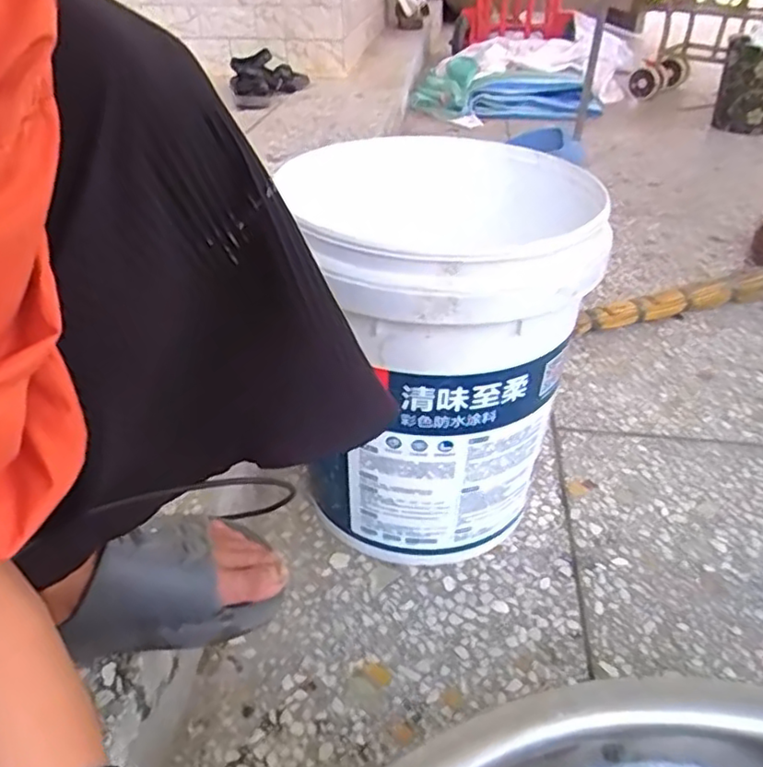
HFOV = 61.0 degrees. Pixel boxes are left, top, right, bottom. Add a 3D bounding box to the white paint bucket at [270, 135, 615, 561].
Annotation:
[{"bbox_3d":[0.053,-0.021,0.664,0.262,0.366,0.281,-1,35,0],"label":"white paint bucket"}]

